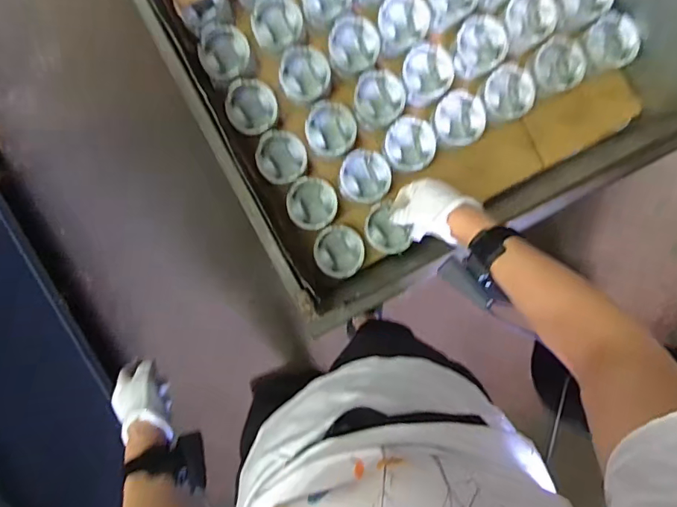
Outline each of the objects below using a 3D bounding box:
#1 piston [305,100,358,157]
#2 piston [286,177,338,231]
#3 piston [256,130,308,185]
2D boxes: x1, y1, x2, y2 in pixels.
[{"bbox_3d":[-0.013,-0.223,0.871,0.090,0.052,0.097,0,93,0],"label":"piston"},{"bbox_3d":[-0.048,-0.092,0.897,0.091,0.076,0.094,4,93,-1],"label":"piston"},{"bbox_3d":[-0.104,-0.177,0.889,0.091,0.063,0.093,0,93,0],"label":"piston"}]

